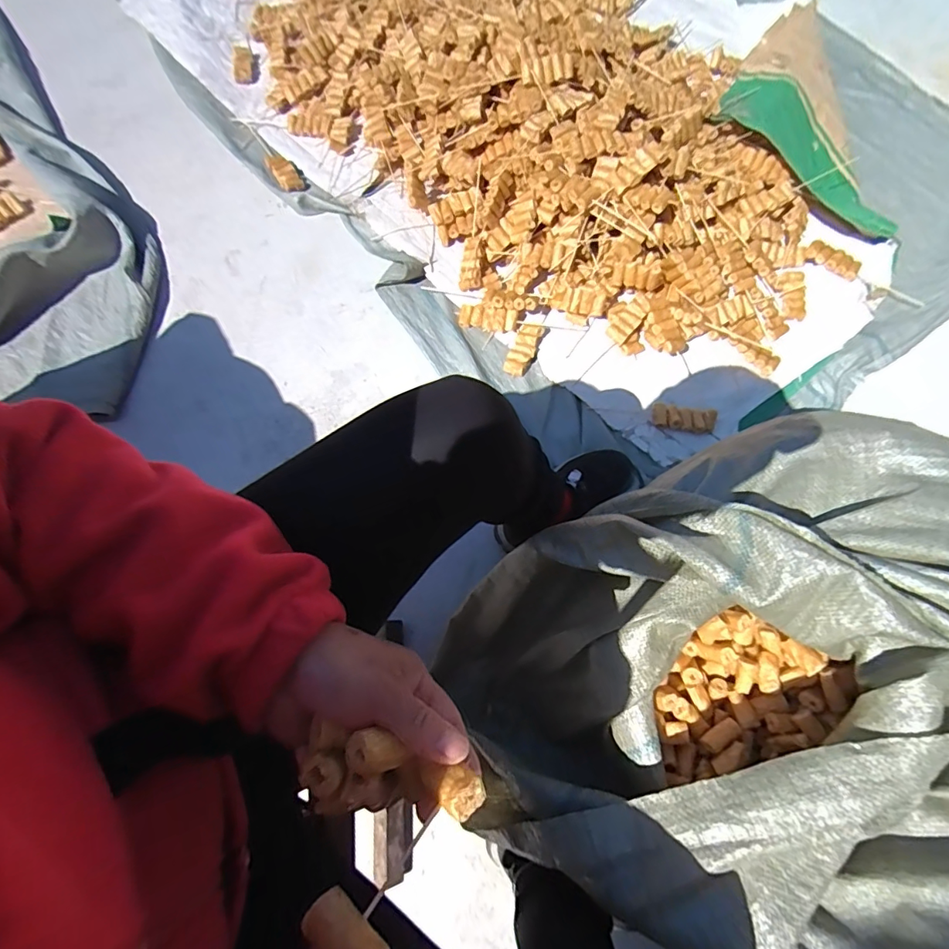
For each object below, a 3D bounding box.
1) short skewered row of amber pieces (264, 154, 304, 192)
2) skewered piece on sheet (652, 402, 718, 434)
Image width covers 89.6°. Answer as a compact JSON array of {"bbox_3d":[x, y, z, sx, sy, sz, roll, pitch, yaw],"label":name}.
[{"bbox_3d":[-0.404,-0.643,1.015,0.050,0.027,0.108,-35,75,-11],"label":"short skewered row of amber pieces"},{"bbox_3d":[0.357,-0.095,0.813,0.102,0.018,0.047,12,72,3],"label":"skewered piece on sheet"}]

